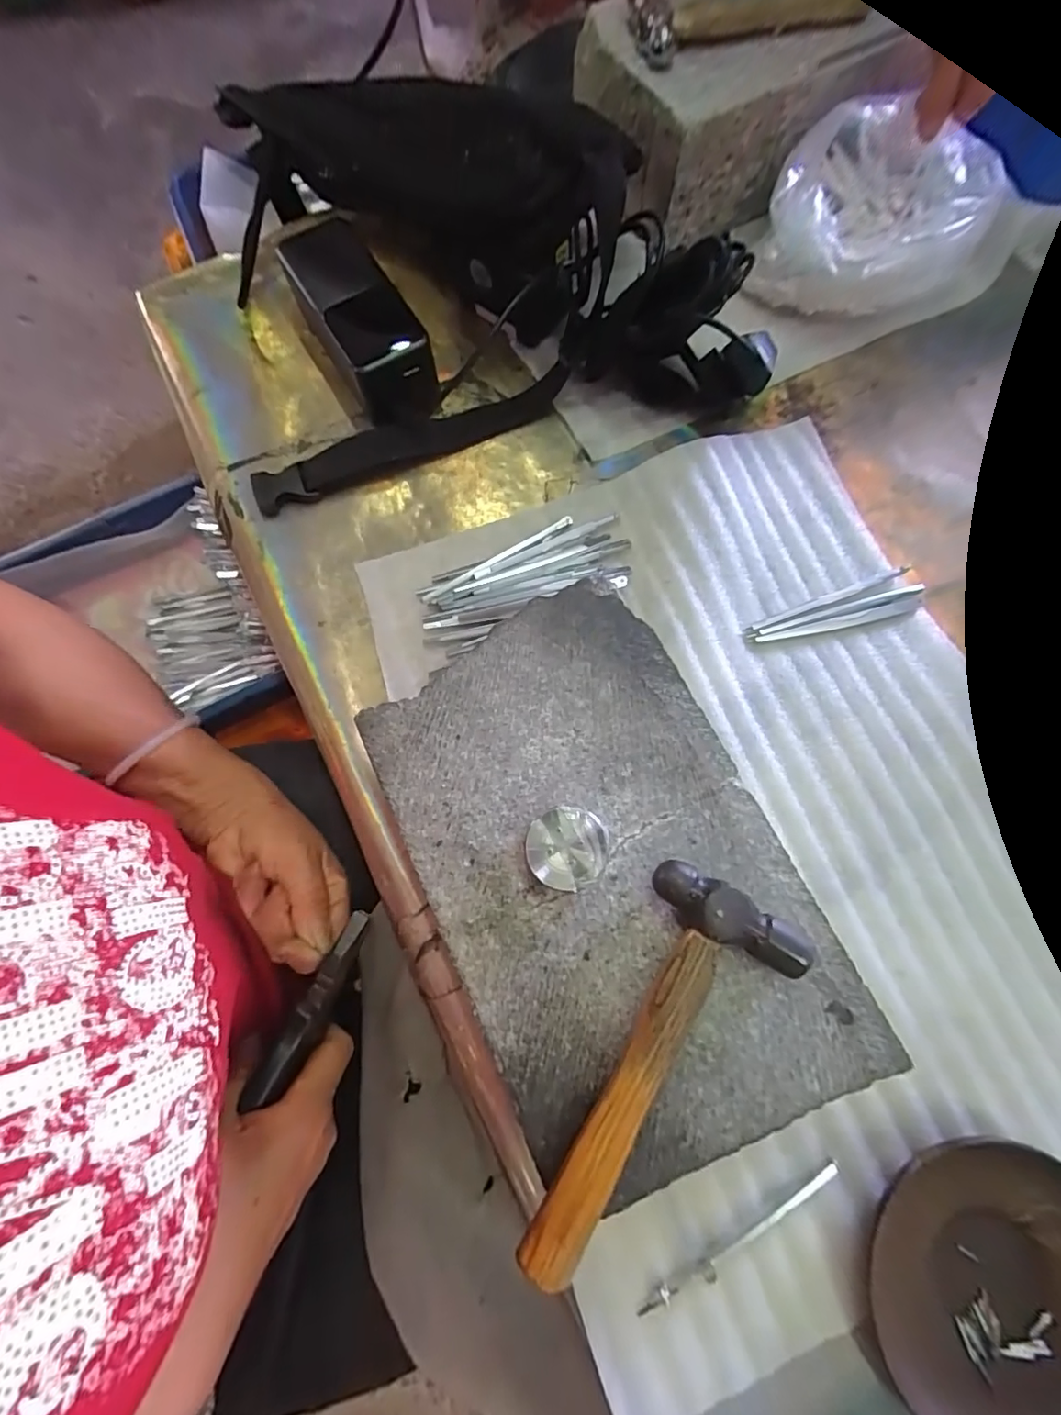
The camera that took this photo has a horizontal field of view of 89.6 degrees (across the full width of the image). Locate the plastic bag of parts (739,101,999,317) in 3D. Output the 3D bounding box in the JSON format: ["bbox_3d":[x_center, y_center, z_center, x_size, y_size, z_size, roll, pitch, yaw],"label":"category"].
[{"bbox_3d":[0.226,-0.321,0.358,0.121,0.071,0.111,34,78,10],"label":"plastic bag of parts"}]

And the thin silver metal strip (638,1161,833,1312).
[{"bbox_3d":[0.096,0.242,0.241,0.108,0.008,0.010,-30,76,-6],"label":"thin silver metal strip"}]

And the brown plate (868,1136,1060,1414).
[{"bbox_3d":[0.205,0.254,0.230,0.109,0.012,0.115,0,74,2],"label":"brown plate"}]

